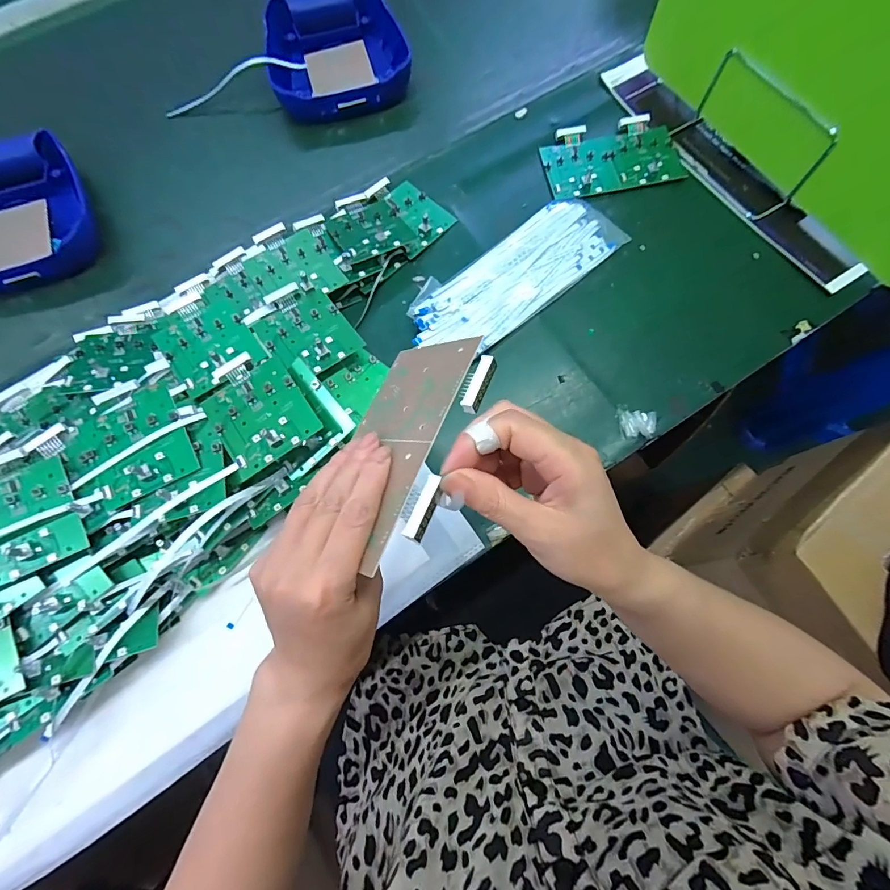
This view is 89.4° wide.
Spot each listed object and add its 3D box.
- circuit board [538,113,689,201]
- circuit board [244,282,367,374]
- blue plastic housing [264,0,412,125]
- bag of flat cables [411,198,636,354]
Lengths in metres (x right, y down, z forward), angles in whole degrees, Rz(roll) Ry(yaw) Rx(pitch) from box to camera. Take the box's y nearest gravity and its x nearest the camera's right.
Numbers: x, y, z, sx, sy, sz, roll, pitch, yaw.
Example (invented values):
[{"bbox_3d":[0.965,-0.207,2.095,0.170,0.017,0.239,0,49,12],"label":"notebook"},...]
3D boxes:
[{"bbox_3d":[0.190,-0.333,0.514,0.152,0.010,0.096,-13,73,-3],"label":"circuit board"},{"bbox_3d":[-0.131,-0.109,0.416,0.075,0.012,0.090,-36,75,-17],"label":"circuit board"},{"bbox_3d":[-0.137,-0.495,0.572,0.174,0.051,0.193,-12,73,-3],"label":"blue plastic housing"},{"bbox_3d":[0.073,-0.180,0.468,0.248,0.019,0.094,-39,76,-10],"label":"bag of flat cables"}]

